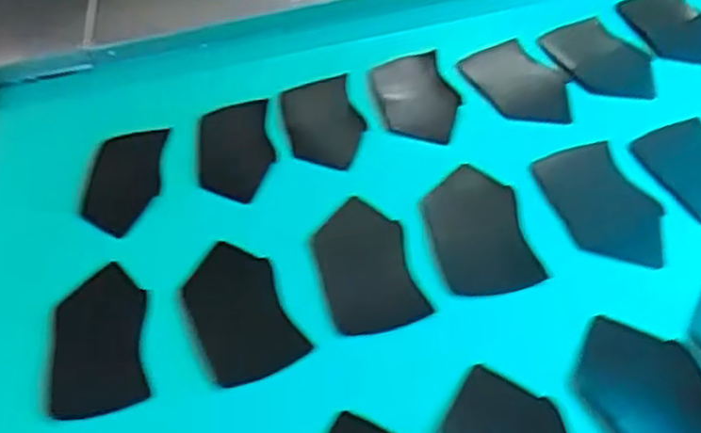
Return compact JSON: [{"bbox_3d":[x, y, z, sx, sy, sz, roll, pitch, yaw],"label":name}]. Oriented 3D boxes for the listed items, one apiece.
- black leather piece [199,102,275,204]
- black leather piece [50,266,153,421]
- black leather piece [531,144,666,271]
[{"bbox_3d":[-0.103,-0.060,0.668,0.063,0.008,0.136,-10,43,-3],"label":"black leather piece"},{"bbox_3d":[-0.177,0.084,0.527,0.065,0.009,0.125,-13,43,-5],"label":"black leather piece"},{"bbox_3d":[0.194,-0.009,0.579,0.068,0.006,0.132,-15,42,-1],"label":"black leather piece"}]

